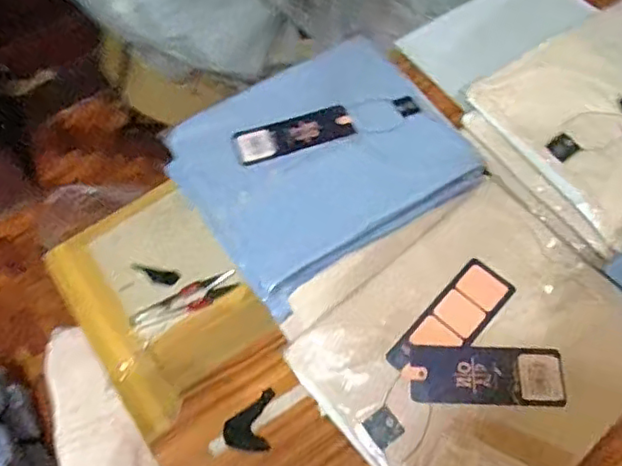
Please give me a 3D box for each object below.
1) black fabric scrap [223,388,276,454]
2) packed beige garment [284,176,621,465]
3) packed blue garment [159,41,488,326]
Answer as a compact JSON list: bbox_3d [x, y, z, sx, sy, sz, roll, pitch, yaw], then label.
[{"bbox_3d":[-0.055,0.165,0.548,0.040,0.005,0.053,2,62,5],"label":"black fabric scrap"},{"bbox_3d":[0.141,0.094,0.506,0.257,0.027,0.217,-38,66,-15],"label":"packed beige garment"},{"bbox_3d":[0.009,-0.075,0.616,0.258,0.019,0.225,-31,64,-13],"label":"packed blue garment"}]

